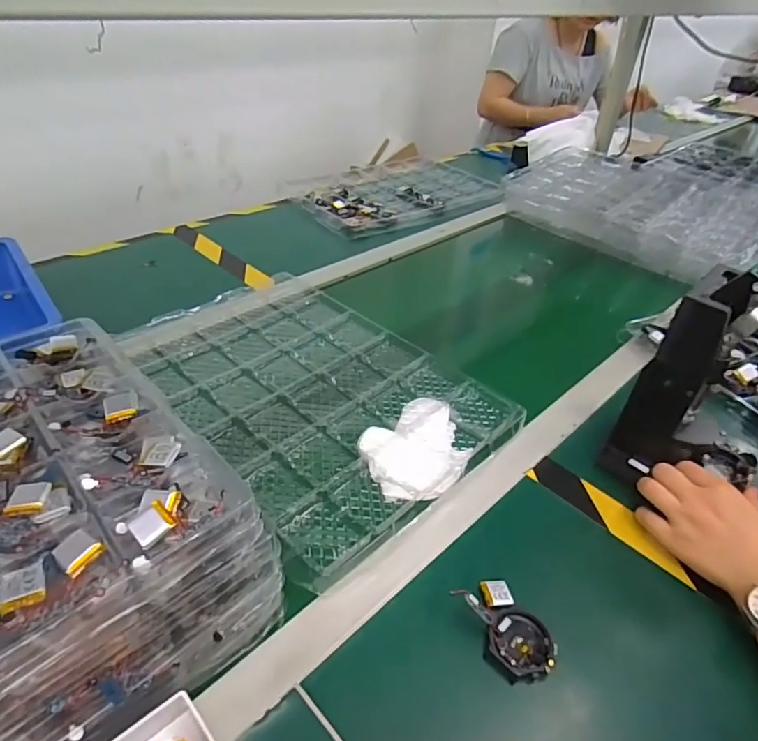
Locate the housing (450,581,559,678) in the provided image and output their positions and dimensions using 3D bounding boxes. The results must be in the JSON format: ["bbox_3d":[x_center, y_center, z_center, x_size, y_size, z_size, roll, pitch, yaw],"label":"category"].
[{"bbox_3d":[0.102,0.202,0.408,0.047,0.029,0.077,-18,43,-26],"label":"housing"}]

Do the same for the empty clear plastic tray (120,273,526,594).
[{"bbox_3d":[-0.085,0.016,0.618,0.305,0.034,0.436,-28,48,-34],"label":"empty clear plastic tray"}]

